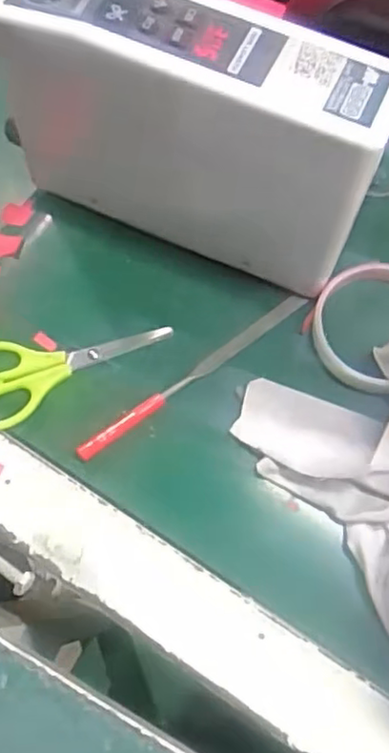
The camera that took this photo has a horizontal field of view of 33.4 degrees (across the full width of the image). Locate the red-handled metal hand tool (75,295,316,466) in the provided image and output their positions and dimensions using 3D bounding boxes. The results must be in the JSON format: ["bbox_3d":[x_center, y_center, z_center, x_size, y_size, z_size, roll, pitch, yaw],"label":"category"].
[{"bbox_3d":[0.001,-0.002,0.399,0.170,0.007,0.011,-35,73,-11],"label":"red-handled metal hand tool"}]

